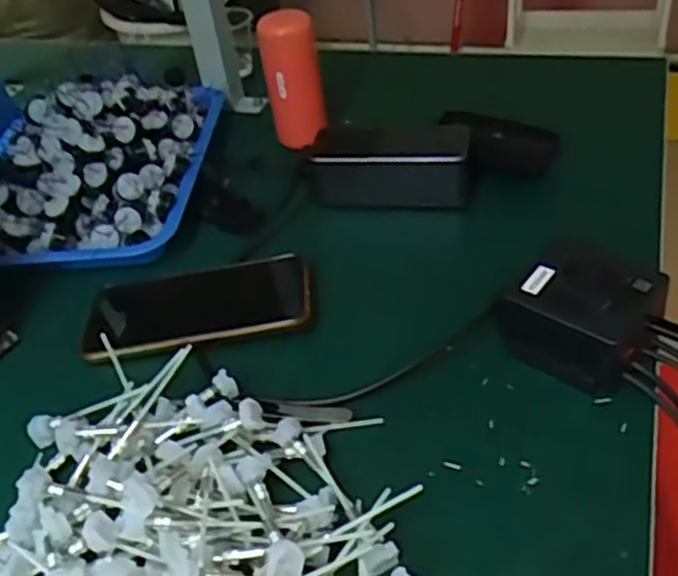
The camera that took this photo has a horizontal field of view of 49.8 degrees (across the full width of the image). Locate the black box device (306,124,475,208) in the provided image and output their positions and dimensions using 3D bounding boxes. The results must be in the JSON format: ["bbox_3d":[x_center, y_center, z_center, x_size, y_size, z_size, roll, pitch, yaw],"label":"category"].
[{"bbox_3d":[0.042,-0.100,0.603,0.129,0.054,0.051,0,41,11],"label":"black box device"}]

